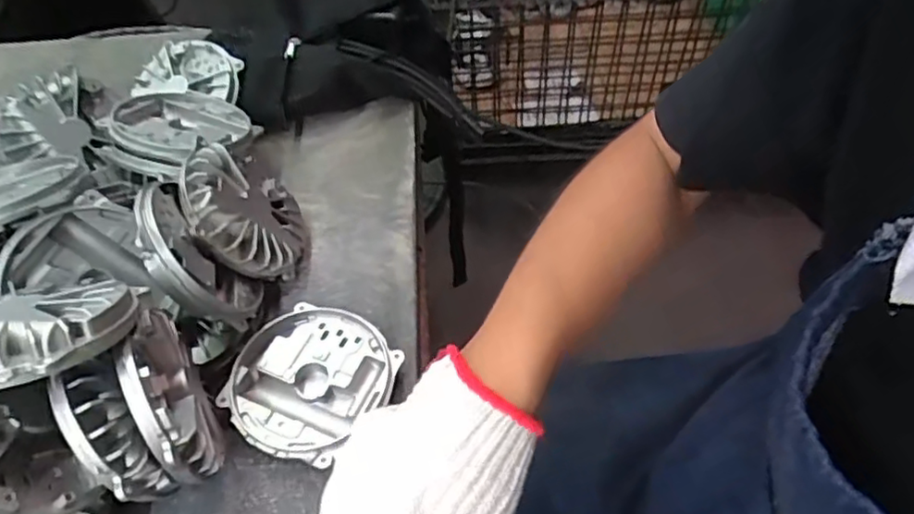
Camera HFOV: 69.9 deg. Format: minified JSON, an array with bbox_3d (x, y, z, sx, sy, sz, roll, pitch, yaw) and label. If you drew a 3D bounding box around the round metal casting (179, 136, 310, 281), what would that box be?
[{"bbox_3d":[-0.162,-0.036,0.501,0.030,0.108,0.106,-28,57,21],"label":"round metal casting"}]

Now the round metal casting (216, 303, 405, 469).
[{"bbox_3d":[-0.101,0.085,0.452,0.101,0.022,0.107,-1,52,2],"label":"round metal casting"}]

